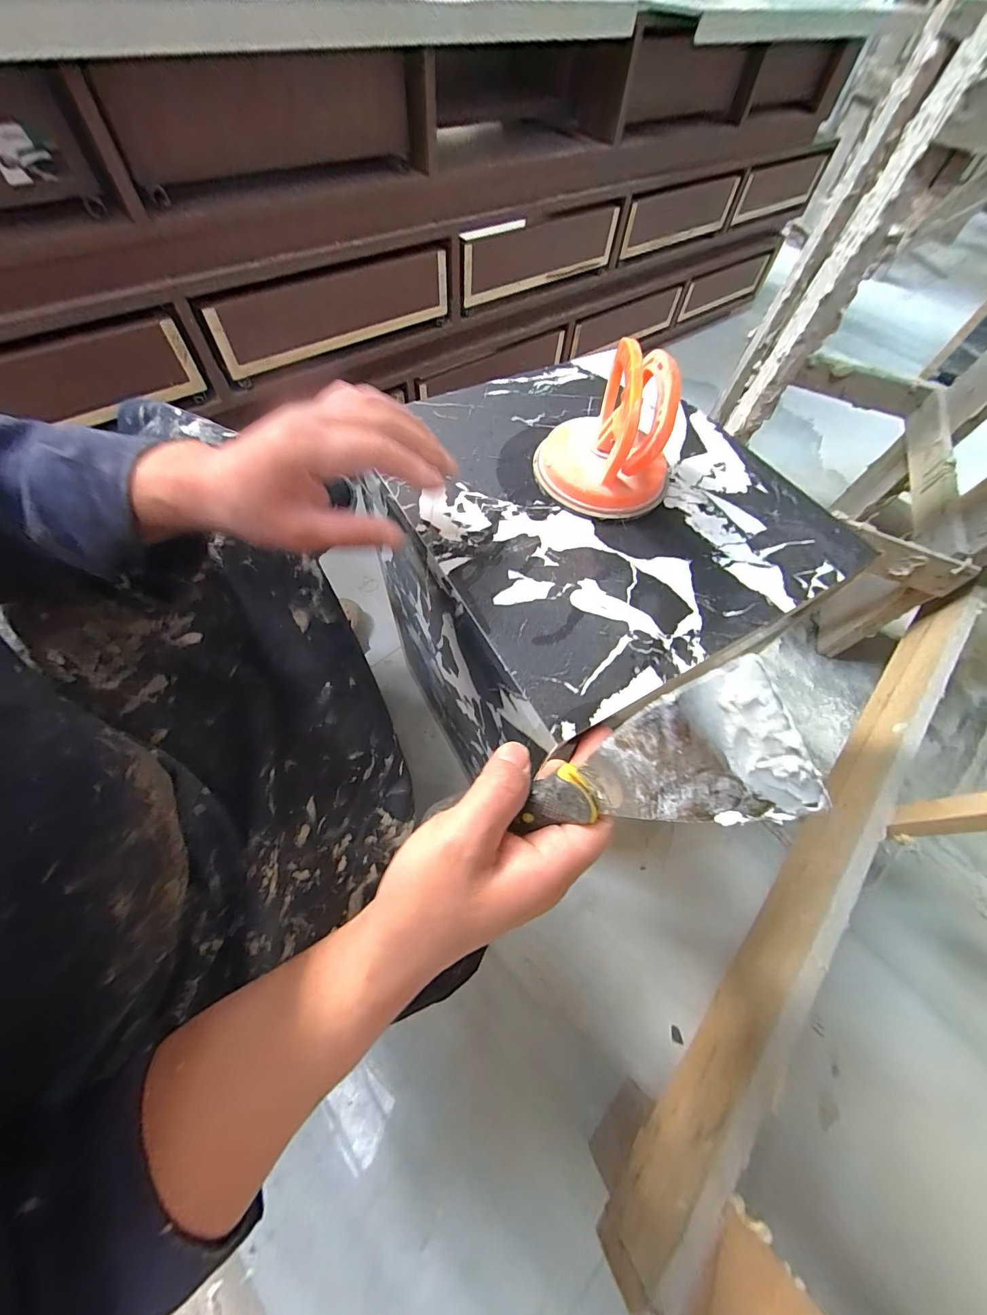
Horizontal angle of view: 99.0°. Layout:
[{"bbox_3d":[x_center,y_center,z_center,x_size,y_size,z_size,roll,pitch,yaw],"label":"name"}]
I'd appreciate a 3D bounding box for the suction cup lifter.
[{"bbox_3d":[0.094,-0.182,0.330,0.111,0.088,0.109,11,61,3],"label":"suction cup lifter"}]

